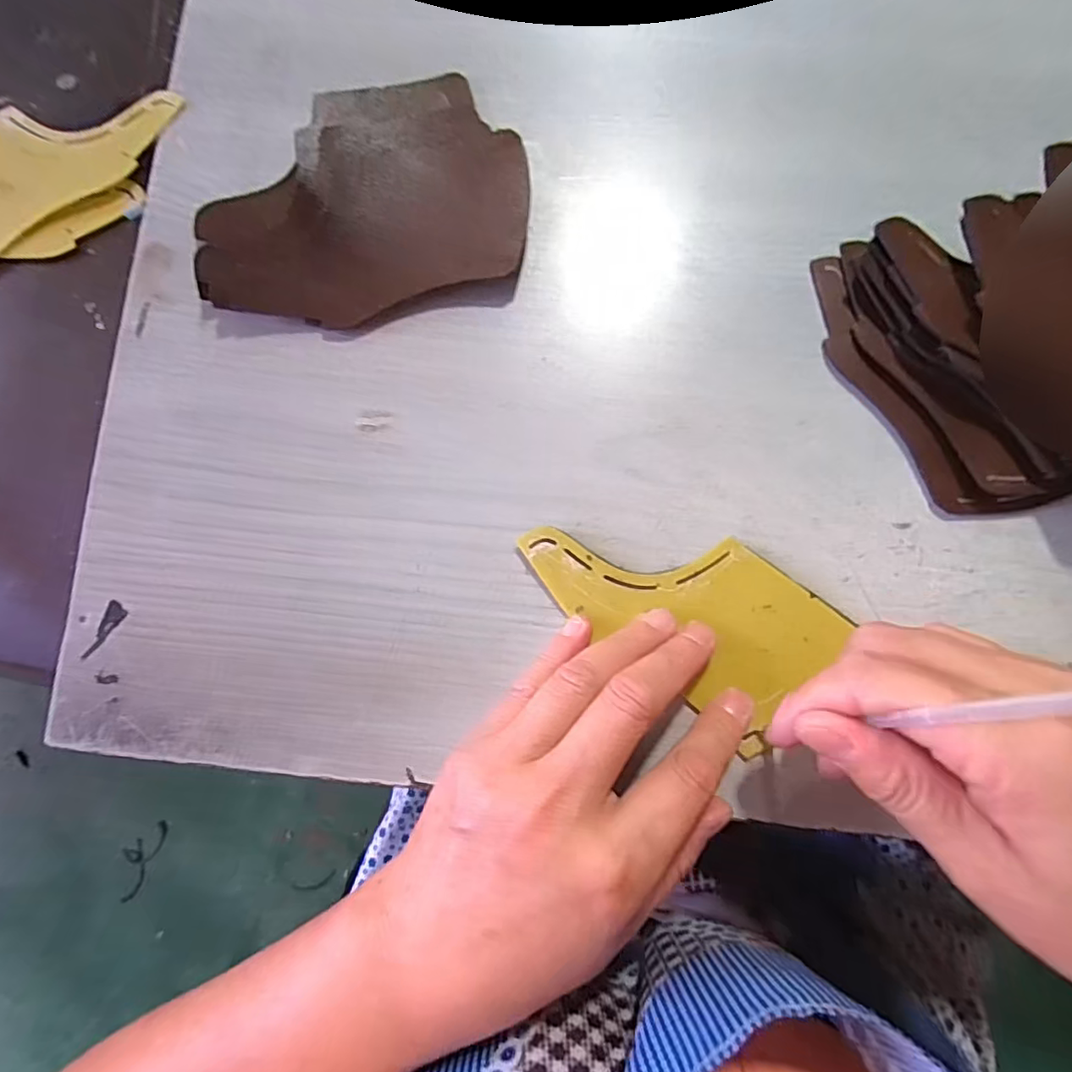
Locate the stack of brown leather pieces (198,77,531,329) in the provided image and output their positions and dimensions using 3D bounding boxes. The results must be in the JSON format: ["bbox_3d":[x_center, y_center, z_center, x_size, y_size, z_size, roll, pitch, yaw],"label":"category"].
[{"bbox_3d":[-0.081,-0.155,0.256,0.147,0.017,0.109,-21,81,-2],"label":"stack of brown leather pieces"}]

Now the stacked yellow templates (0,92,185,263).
[{"bbox_3d":[-0.252,-0.171,0.270,0.164,0.004,0.076,-20,81,-2],"label":"stacked yellow templates"}]

